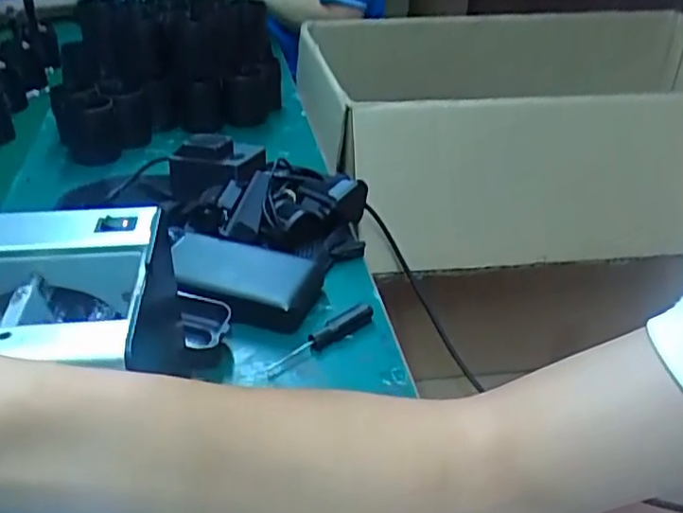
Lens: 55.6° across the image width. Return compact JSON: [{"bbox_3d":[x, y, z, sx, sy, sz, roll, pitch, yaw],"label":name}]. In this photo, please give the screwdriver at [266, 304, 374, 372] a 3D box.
[{"bbox_3d":[-0.015,0.062,0.499,0.096,0.017,0.015,-21,39,-31],"label":"screwdriver"}]

